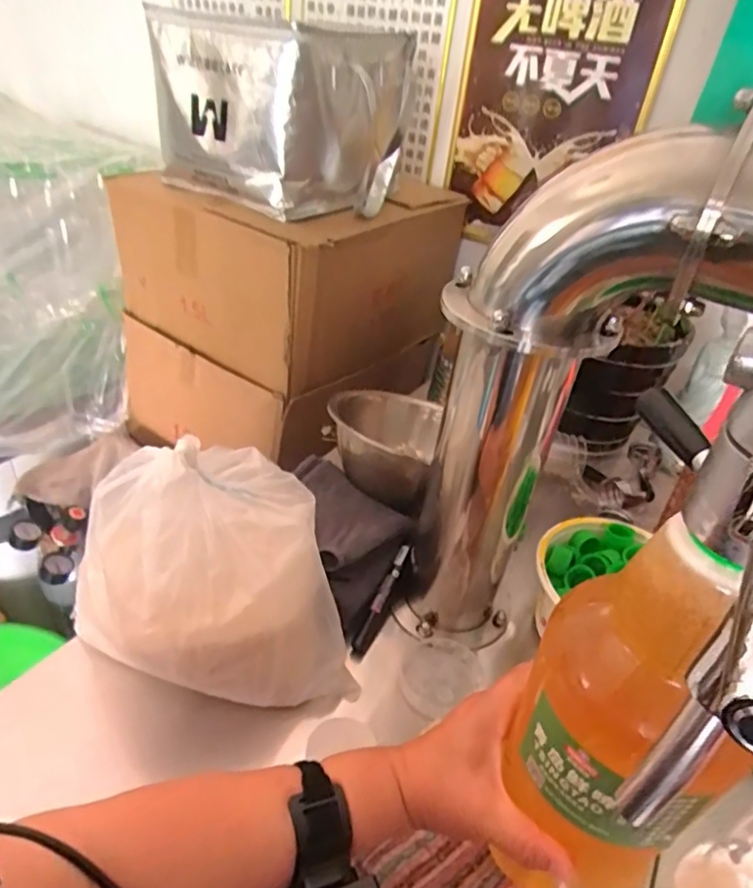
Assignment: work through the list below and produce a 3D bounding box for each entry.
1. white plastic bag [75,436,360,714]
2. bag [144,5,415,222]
[{"bbox_3d":[-0.146,0.115,0.529,0.223,0.187,0.169,-5,37,-16],"label":"white plastic bag"},{"bbox_3d":[-0.138,-0.507,0.907,0.323,0.219,0.279,27,40,26],"label":"bag"}]

